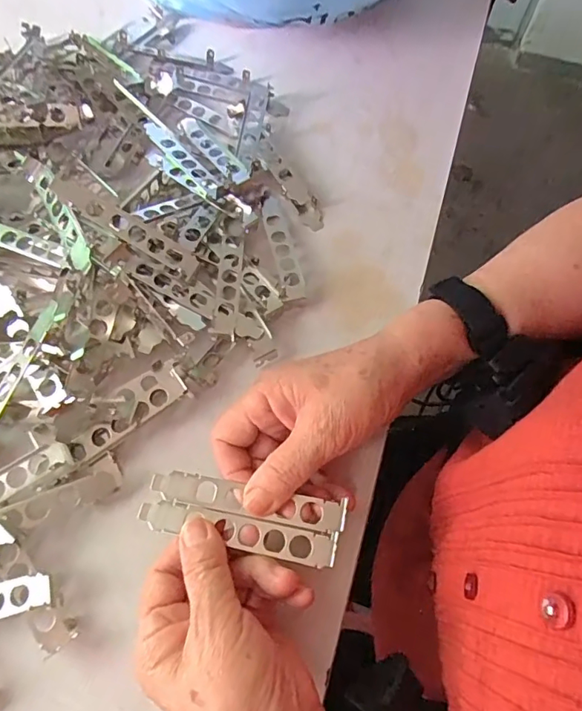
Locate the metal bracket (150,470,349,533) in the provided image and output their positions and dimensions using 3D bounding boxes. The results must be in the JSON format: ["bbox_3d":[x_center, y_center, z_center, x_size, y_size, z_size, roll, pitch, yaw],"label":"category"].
[{"bbox_3d":[-0.027,0.087,0.292,0.119,0.004,0.018,9,67,10],"label":"metal bracket"}]

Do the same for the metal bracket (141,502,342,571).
[{"bbox_3d":[-0.033,0.104,0.286,0.119,0.004,0.019,9,67,10],"label":"metal bracket"}]

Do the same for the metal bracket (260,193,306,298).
[{"bbox_3d":[-0.009,-0.095,0.412,0.019,0.007,0.115,-11,61,-4],"label":"metal bracket"}]

